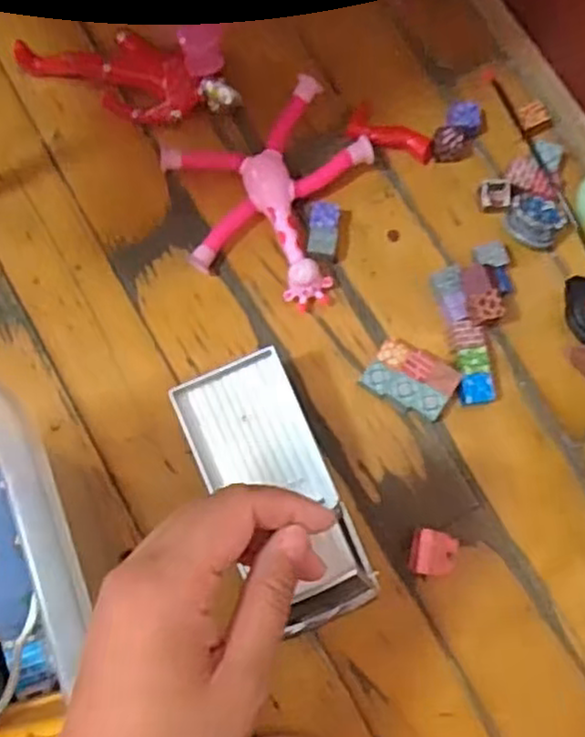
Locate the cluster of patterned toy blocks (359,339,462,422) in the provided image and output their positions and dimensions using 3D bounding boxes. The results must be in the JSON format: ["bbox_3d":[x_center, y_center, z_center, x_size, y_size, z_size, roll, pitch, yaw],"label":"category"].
[{"bbox_3d":[0.088,0.010,0.531,0.063,0.022,0.042,30,79,7],"label":"cluster of patterned toy blocks"}]

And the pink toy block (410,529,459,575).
[{"bbox_3d":[0.098,0.128,0.499,0.035,0.035,0.029,10,78,3],"label":"pink toy block"}]

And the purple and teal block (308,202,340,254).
[{"bbox_3d":[0.023,-0.106,0.555,0.023,0.023,0.038,7,78,2],"label":"purple and teal block"}]

